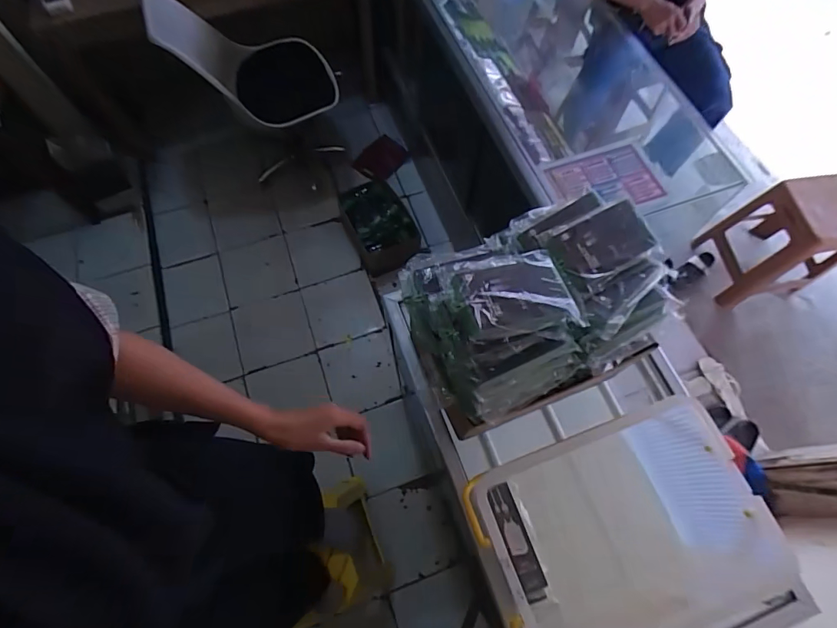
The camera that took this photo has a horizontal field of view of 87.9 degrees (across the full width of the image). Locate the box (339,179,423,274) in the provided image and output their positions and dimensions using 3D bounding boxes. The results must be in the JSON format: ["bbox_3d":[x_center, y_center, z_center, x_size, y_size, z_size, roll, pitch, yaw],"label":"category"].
[{"bbox_3d":[-0.161,-0.357,1.858,0.252,0.175,0.405,-22,69,-9],"label":"box"}]

